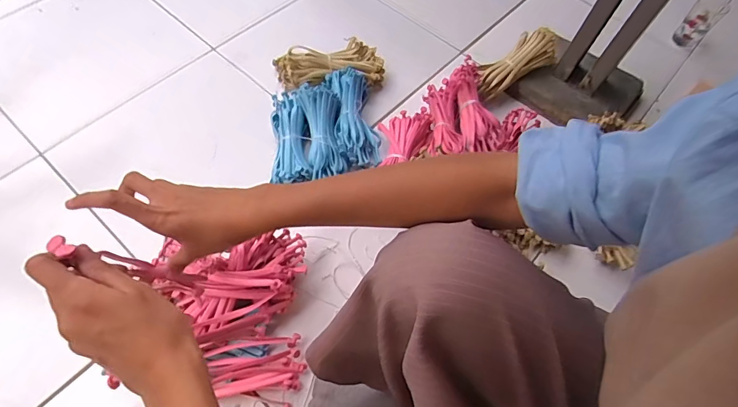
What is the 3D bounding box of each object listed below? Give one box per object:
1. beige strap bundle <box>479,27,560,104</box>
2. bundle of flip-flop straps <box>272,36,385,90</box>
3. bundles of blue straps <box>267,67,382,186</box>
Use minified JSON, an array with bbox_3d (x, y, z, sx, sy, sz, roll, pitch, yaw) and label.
[{"bbox_3d":[0.303,-0.290,0.894,0.182,0.055,0.074,-36,67,8],"label":"beige strap bundle"},{"bbox_3d":[-0.086,-0.295,0.911,0.233,0.057,0.086,-3,62,-6],"label":"bundle of flip-flop straps"},{"bbox_3d":[-0.085,-0.152,0.821,0.203,0.054,0.252,-3,62,-6],"label":"bundles of blue straps"}]

